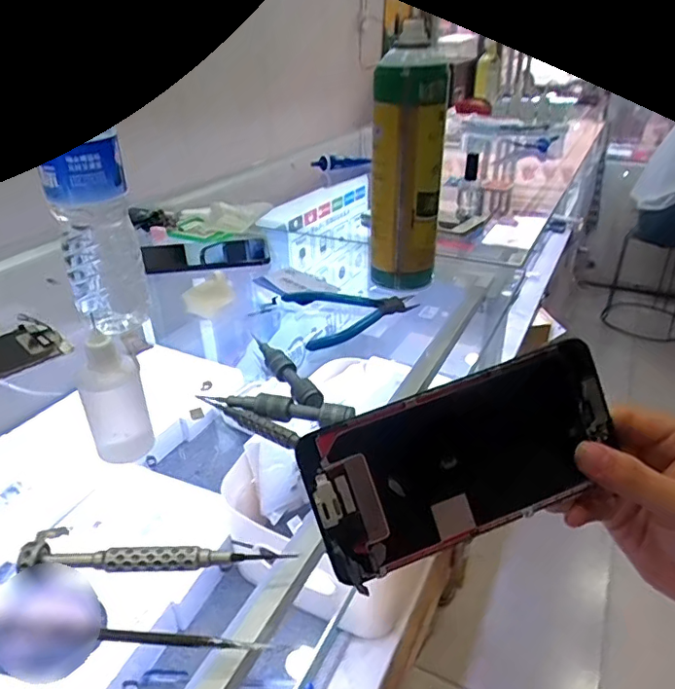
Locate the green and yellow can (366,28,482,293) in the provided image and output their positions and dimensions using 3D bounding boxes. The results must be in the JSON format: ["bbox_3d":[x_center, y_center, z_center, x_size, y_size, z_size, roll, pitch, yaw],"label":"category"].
[{"bbox_3d":[0.069,-0.154,0.495,0.056,0.215,0.060,-27,39,-36],"label":"green and yellow can"}]

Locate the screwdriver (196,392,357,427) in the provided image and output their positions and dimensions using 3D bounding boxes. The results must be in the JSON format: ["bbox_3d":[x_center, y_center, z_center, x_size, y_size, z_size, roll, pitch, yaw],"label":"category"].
[{"bbox_3d":[-0.042,0.042,0.358,0.106,0.011,0.013,7,32,13],"label":"screwdriver"}]

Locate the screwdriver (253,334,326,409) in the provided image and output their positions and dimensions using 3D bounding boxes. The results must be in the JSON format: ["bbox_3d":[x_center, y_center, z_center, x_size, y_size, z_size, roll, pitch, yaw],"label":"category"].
[{"bbox_3d":[-0.039,0.018,0.396,0.016,0.010,0.108,-17,34,-24],"label":"screwdriver"}]

